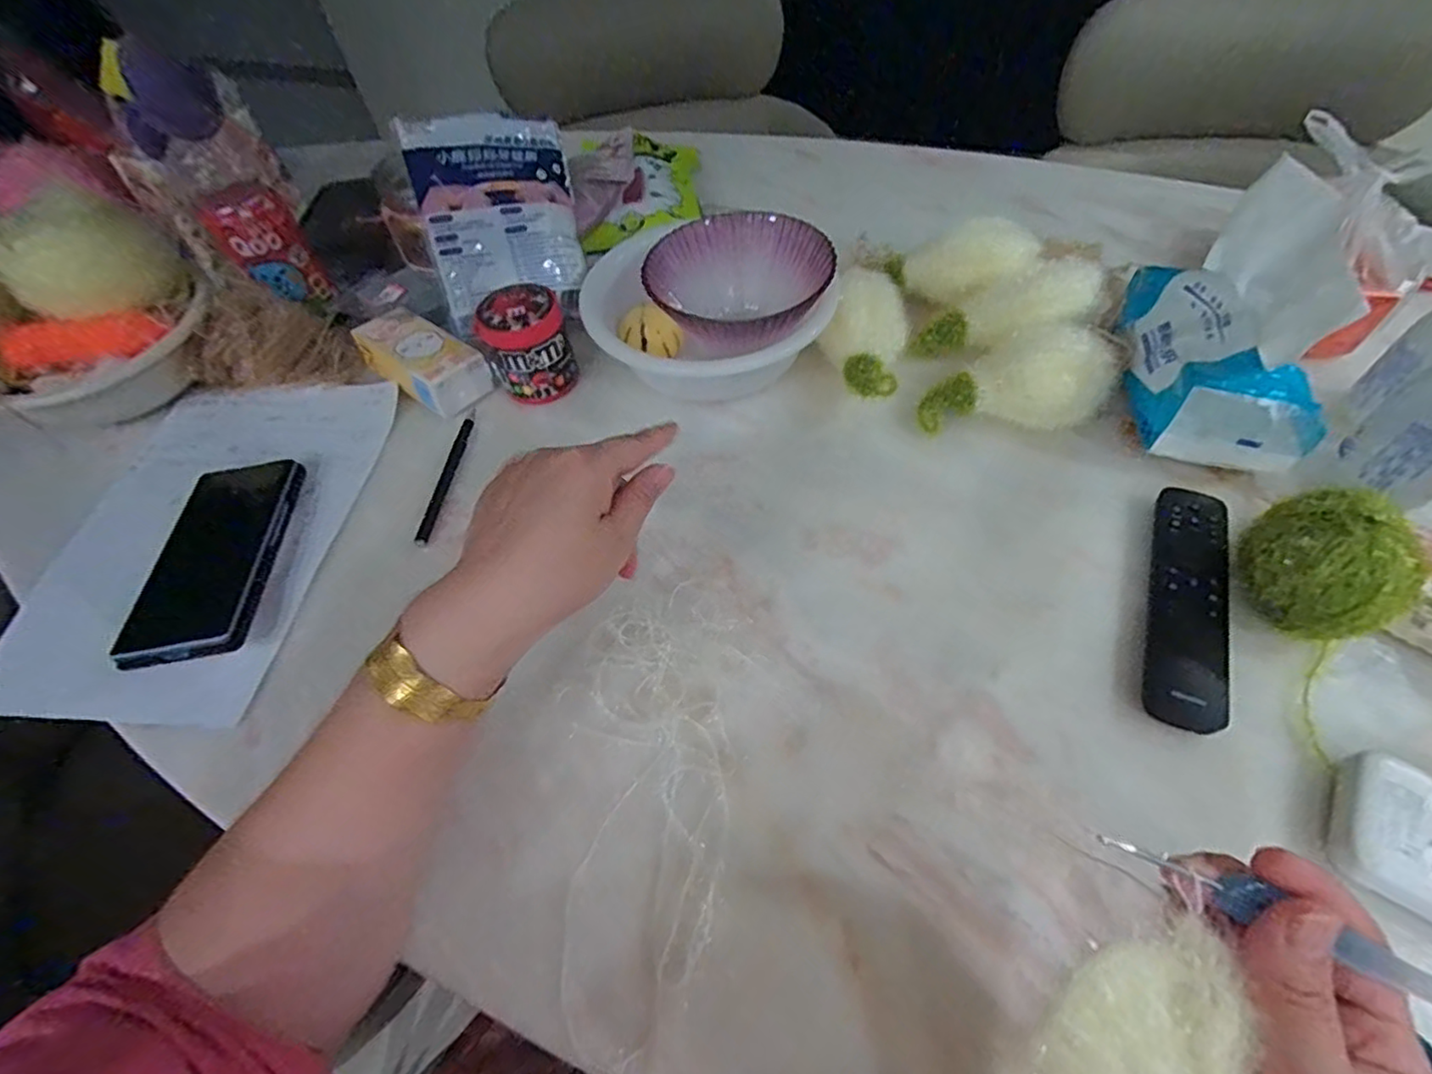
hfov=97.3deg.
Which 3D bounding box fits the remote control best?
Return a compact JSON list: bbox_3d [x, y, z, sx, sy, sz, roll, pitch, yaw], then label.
[{"bbox_3d":[0.289,0.038,0.385,0.040,0.014,0.164,17,59,15],"label":"remote control"}]

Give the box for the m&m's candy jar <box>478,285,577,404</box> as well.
[{"bbox_3d":[-0.153,-0.156,0.513,0.065,0.074,0.058,-21,57,-10],"label":"m&m's candy jar"}]

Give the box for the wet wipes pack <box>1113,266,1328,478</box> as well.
[{"bbox_3d":[0.356,-0.131,0.455,0.096,0.077,0.162,8,57,9],"label":"wet wipes pack"}]

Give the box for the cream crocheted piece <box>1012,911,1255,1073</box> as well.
[{"bbox_3d":[0.125,0.144,0.180,0.050,0.012,0.071,37,65,25],"label":"cream crocheted piece"}]

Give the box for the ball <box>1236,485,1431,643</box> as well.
[{"bbox_3d":[0.337,0.020,0.356,0.063,0.073,0.074,-30,59,-16],"label":"ball"}]

